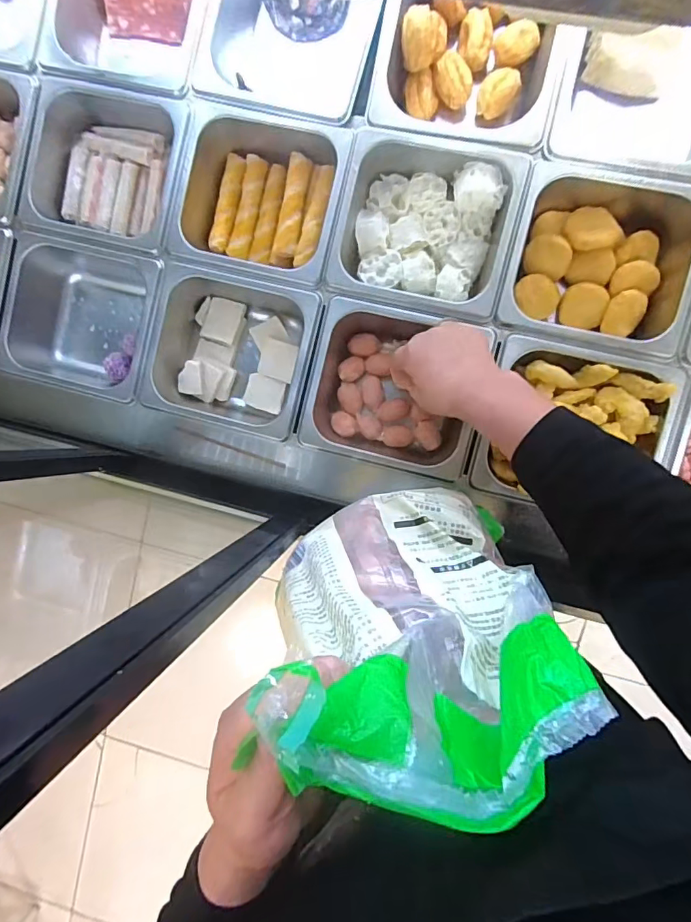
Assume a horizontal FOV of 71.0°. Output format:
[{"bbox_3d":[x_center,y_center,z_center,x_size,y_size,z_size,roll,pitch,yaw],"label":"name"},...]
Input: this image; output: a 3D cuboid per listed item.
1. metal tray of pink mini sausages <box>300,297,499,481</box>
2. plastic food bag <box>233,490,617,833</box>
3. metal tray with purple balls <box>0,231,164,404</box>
[{"bbox_3d":[0.053,-0.076,0.519,0.166,0.068,0.151,14,97,6],"label":"metal tray of pink mini sausages"},{"bbox_3d":[0.035,0.100,0.300,0.139,0.246,0.147,44,99,2],"label":"plastic food bag"},{"bbox_3d":[-0.288,-0.162,0.561,0.177,0.083,0.159,13,97,6],"label":"metal tray with purple balls"}]

